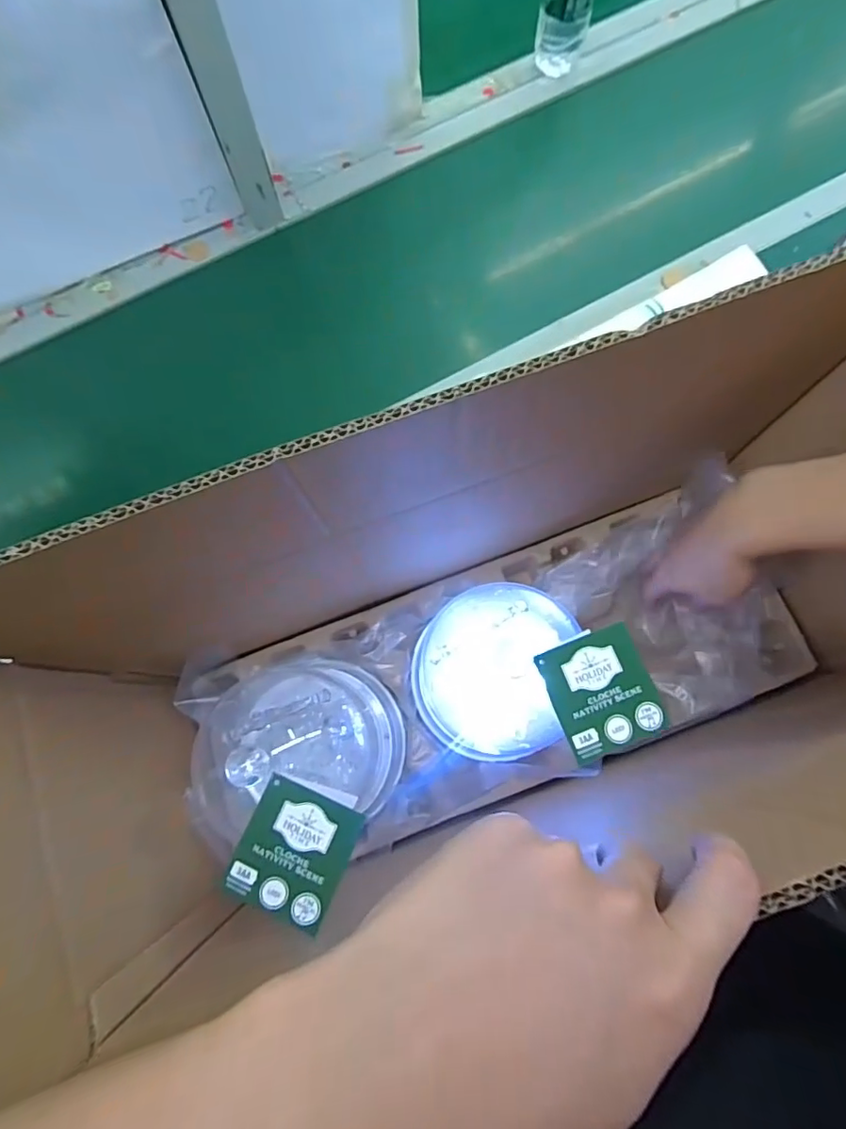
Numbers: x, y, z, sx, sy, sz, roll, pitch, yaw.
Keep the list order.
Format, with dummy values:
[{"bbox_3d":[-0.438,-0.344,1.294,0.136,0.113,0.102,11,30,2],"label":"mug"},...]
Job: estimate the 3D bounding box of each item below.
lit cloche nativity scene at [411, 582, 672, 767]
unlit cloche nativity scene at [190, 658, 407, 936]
[{"bbox_3d":[0.064,0.080,0.413,0.129,0.163,0.141,0,76,1],"label":"lit cloche nativity scene"},{"bbox_3d":[-0.099,0.142,0.404,0.156,0.162,0.145,16,77,5],"label":"unlit cloche nativity scene"}]

